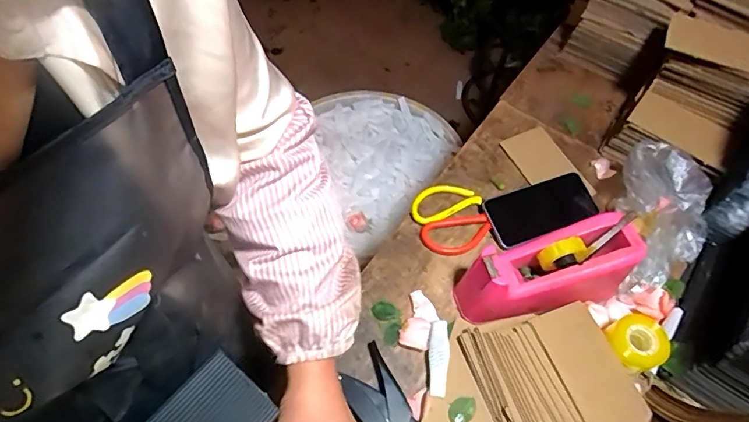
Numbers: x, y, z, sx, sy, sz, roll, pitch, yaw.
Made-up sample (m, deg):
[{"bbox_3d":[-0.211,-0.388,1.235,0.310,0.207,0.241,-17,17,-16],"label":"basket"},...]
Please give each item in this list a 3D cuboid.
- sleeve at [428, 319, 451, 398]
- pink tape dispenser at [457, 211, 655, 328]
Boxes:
[{"bbox_3d":[0.076,0.174,0.550,0.024,0.022,0.085,4,59,0],"label":"sleeve"},{"bbox_3d":[0.208,0.074,0.563,0.208,0.093,0.081,-13,61,-10],"label":"pink tape dispenser"}]

